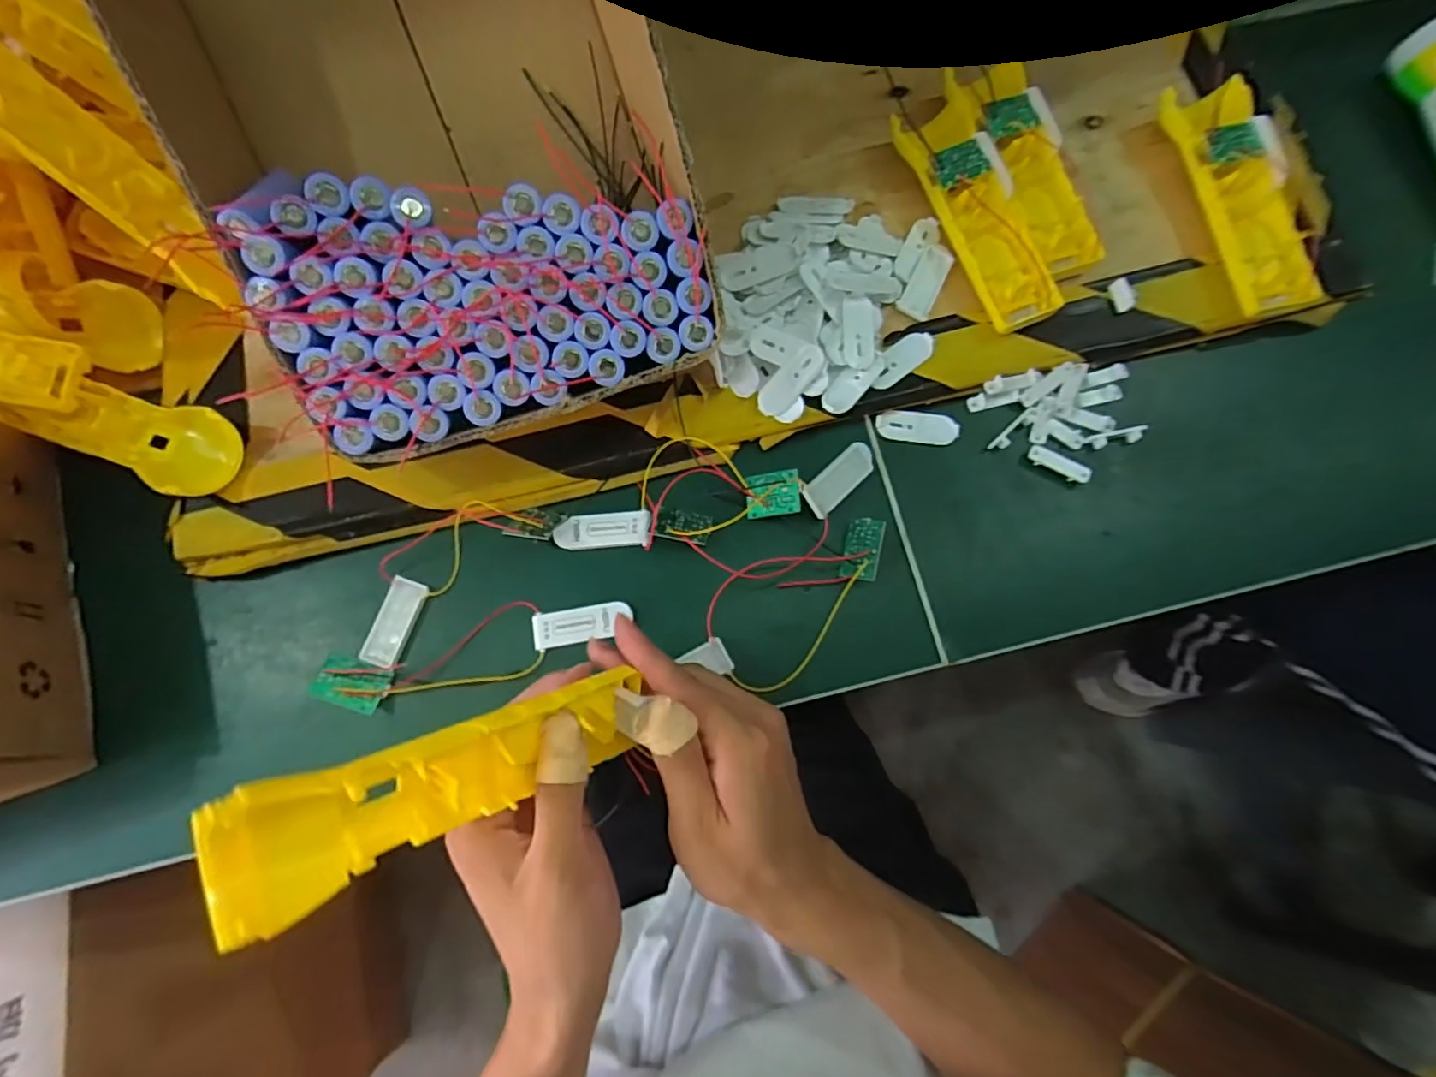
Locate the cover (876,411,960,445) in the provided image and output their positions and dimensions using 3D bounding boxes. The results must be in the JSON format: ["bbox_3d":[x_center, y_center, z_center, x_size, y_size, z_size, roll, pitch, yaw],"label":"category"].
[{"bbox_3d":[0.125,-0.070,0.387,0.049,0.008,0.019,7,77,2],"label":"cover"}]

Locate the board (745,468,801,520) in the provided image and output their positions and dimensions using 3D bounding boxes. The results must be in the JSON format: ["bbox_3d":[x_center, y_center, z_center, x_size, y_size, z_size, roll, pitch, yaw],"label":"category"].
[{"bbox_3d":[0.033,-0.026,0.366,0.033,0.004,0.026,-6,84,20],"label":"board"}]

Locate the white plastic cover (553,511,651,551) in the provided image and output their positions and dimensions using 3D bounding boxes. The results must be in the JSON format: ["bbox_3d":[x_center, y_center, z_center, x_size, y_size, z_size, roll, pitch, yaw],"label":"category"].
[{"bbox_3d":[-0.069,-0.005,0.371,0.057,0.004,0.021,-2,76,0],"label":"white plastic cover"}]

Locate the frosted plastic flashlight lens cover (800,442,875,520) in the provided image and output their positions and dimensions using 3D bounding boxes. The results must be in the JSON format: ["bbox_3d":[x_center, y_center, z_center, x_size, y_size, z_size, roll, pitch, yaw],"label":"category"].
[{"bbox_3d":[0.074,-0.036,0.369,0.055,0.004,0.021,-41,100,-20],"label":"frosted plastic flashlight lens cover"}]

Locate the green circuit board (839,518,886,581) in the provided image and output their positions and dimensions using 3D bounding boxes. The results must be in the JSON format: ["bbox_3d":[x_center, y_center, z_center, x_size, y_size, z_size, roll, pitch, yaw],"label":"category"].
[{"bbox_3d":[0.083,0.006,0.359,0.006,0.028,0.035,16,82,-35],"label":"green circuit board"}]

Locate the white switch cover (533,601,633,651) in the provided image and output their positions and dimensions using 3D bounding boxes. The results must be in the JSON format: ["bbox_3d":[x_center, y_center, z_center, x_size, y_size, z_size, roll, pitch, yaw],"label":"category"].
[{"bbox_3d":[-0.079,0.050,0.358,0.057,0.005,0.021,-9,77,-2],"label":"white switch cover"}]

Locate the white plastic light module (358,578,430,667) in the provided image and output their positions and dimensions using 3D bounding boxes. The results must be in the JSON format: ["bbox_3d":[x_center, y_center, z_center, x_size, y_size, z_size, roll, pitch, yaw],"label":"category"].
[{"bbox_3d":[-0.189,0.049,0.362,0.021,0.006,0.051,15,77,4],"label":"white plastic light module"}]

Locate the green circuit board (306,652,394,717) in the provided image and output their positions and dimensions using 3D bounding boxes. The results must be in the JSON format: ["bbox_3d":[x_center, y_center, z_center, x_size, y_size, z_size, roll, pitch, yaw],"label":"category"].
[{"bbox_3d":[-0.204,0.082,0.345,0.035,0.004,0.025,26,60,-20],"label":"green circuit board"}]

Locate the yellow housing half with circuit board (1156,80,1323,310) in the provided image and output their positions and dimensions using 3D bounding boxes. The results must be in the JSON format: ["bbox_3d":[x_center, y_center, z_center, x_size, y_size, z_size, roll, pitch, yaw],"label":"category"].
[{"bbox_3d":[0.330,-0.216,0.388,0.047,0.033,0.153,-13,77,-3],"label":"yellow housing half with circuit board"}]

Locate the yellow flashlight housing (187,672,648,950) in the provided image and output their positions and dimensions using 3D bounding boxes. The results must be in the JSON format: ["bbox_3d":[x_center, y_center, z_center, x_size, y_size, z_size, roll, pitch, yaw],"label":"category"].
[{"bbox_3d":[-0.098,0.090,0.237,0.153,0.037,0.040,-15,74,-40],"label":"yellow flashlight housing"}]

